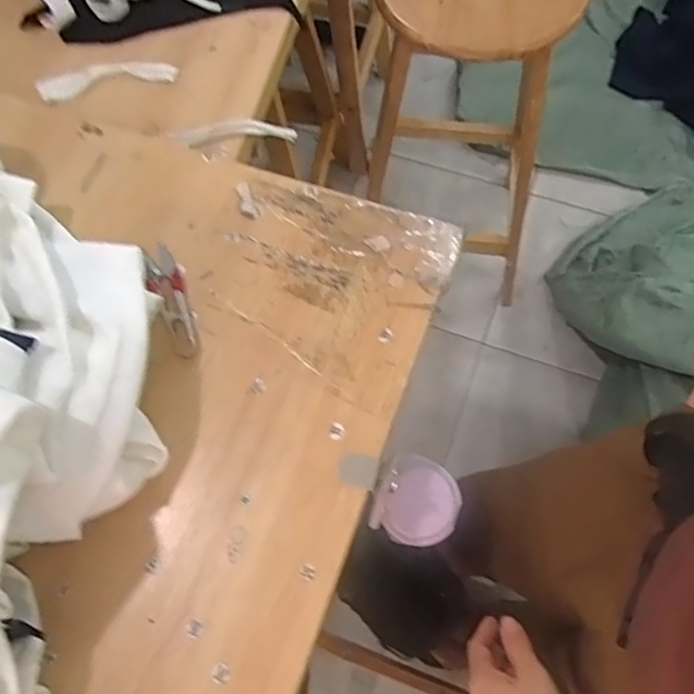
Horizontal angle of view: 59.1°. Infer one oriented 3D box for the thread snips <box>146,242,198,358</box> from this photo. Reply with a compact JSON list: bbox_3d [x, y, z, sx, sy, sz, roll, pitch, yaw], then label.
[{"bbox_3d":[-0.135,-0.037,0.470,0.025,0.010,0.099,-21,70,-7],"label":"thread snips"}]

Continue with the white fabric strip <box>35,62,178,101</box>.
[{"bbox_3d":[-0.240,-0.268,0.612,0.136,0.007,0.029,-10,69,-3],"label":"white fabric strip"}]

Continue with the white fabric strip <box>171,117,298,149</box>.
[{"bbox_3d":[-0.102,-0.208,0.590,0.120,0.027,0.016,-13,67,-28],"label":"white fabric strip"}]

